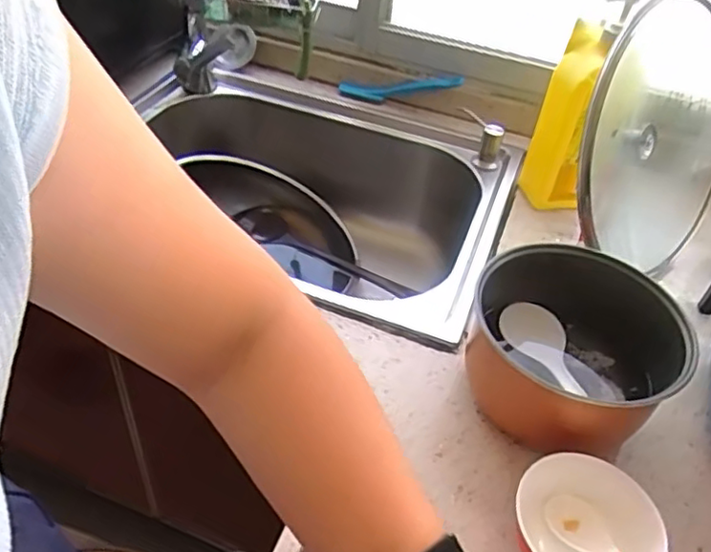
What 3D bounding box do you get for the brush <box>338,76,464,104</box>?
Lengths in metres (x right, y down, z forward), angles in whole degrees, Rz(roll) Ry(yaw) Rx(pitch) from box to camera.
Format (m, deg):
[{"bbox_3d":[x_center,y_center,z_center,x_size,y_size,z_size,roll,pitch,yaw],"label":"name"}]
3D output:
[{"bbox_3d":[0.072,-0.310,1.029,0.210,0.033,0.033,-1,40,23],"label":"brush"}]

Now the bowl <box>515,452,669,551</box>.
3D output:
[{"bbox_3d":[0.178,0.201,0.495,0.109,0.053,0.104,3,44,-3],"label":"bowl"}]

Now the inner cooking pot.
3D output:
[{"bbox_3d":[0.204,0.071,0.608,0.185,0.114,0.172,3,44,-3],"label":"inner cooking pot"}]

